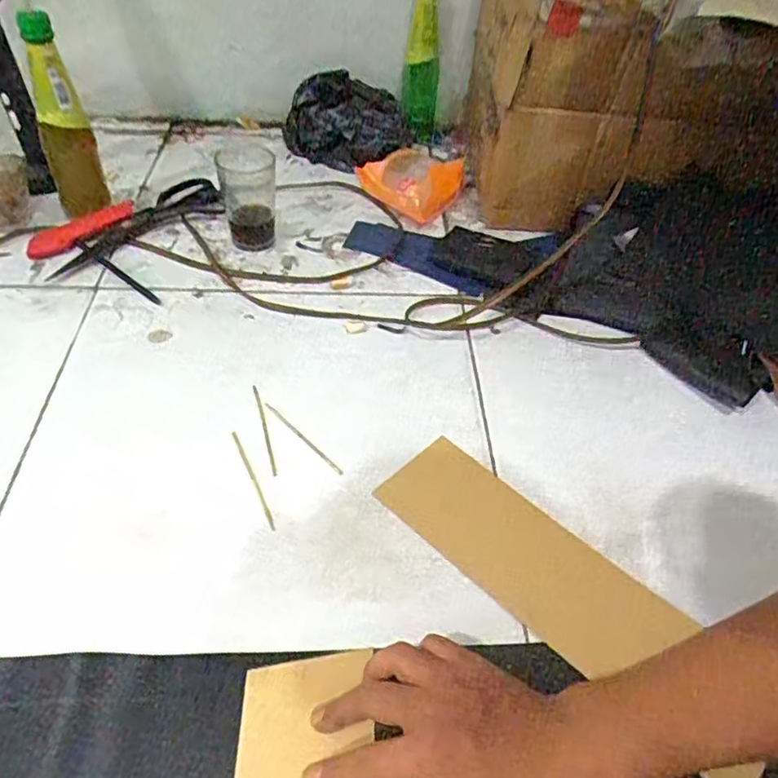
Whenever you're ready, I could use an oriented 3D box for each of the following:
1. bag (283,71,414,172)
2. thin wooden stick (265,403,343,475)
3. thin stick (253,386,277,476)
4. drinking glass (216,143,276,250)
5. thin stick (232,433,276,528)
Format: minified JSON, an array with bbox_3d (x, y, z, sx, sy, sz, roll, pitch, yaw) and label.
[{"bbox_3d":[-0.067,-0.382,0.882,0.161,0.096,0.121,31,52,21],"label":"bag"},{"bbox_3d":[-0.076,0.043,0.557,0.008,0.004,0.102,-34,59,-31],"label":"thin wooden stick"},{"bbox_3d":[-0.111,0.035,0.559,0.005,0.004,0.104,-10,49,-15],"label":"thin stick"},{"bbox_3d":[-0.161,-0.219,0.723,0.063,0.095,0.073,-8,49,-13],"label":"drinking glass"},{"bbox_3d":[-0.114,0.074,0.523,0.005,0.004,0.103,-18,52,-21],"label":"thin stick"}]

